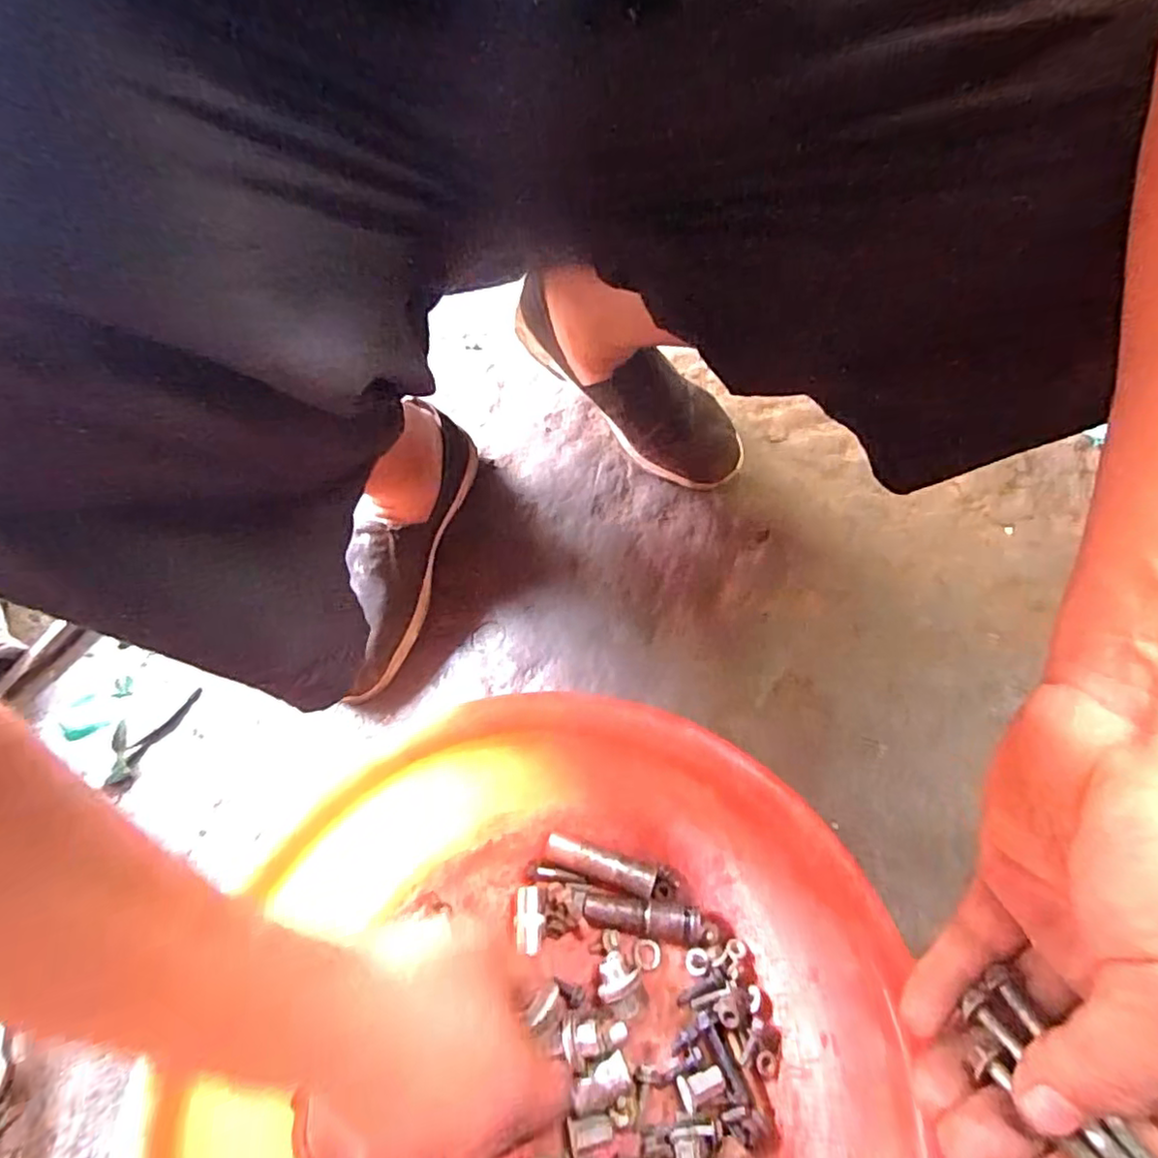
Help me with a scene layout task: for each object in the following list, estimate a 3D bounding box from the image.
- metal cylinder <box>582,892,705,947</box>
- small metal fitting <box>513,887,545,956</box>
[{"bbox_3d":[0.041,0.222,0.416,0.076,0.015,0.021,6,59,8],"label":"metal cylinder"},{"bbox_3d":[-0.033,0.225,0.420,0.018,0.015,0.040,-8,58,0],"label":"small metal fitting"}]

